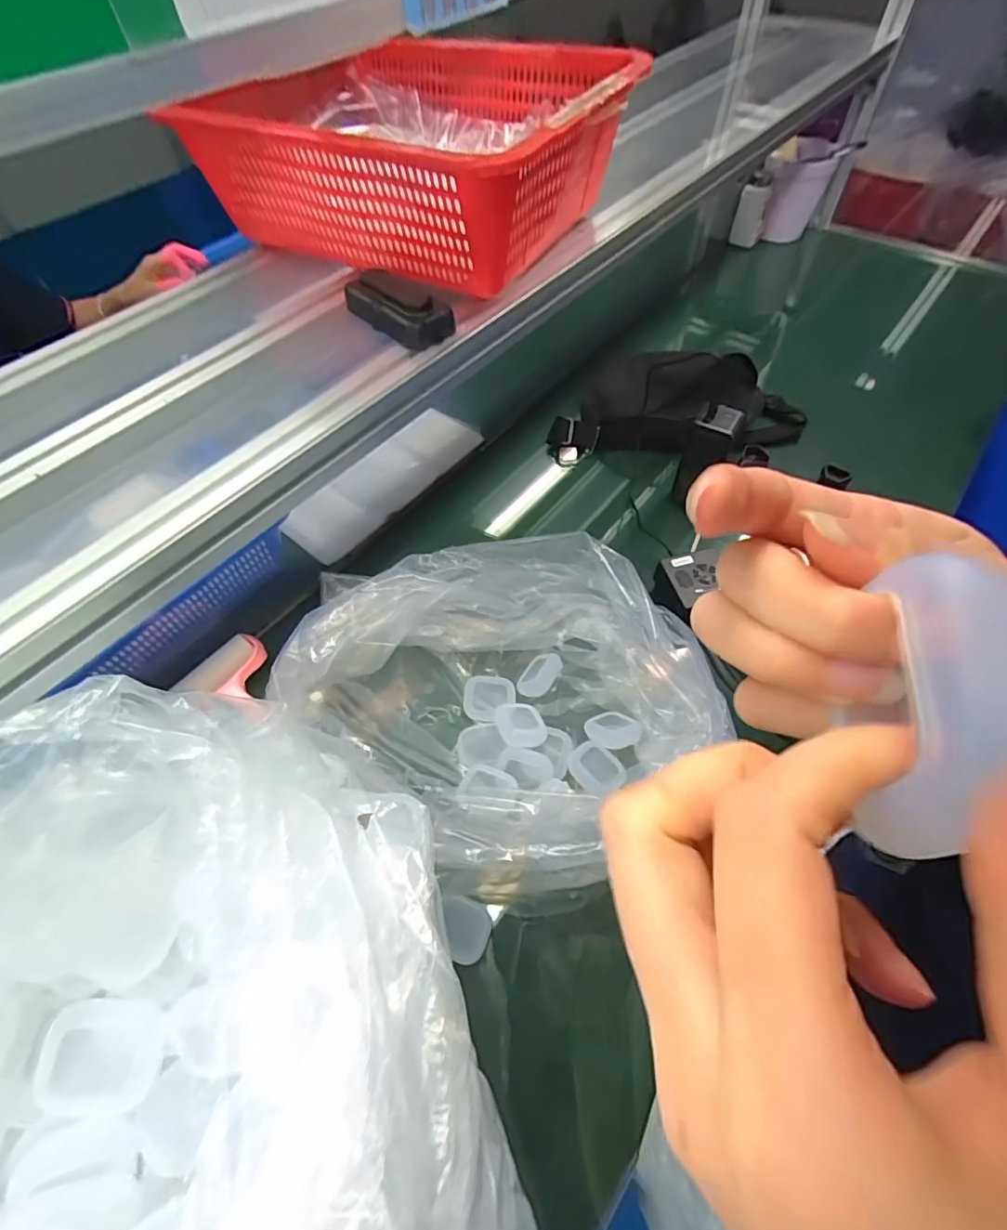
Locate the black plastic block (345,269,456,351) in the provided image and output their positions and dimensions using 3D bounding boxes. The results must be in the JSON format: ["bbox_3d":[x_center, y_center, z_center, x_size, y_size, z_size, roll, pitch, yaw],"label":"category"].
[{"bbox_3d":[-0.095,-0.269,0.474,0.104,0.027,0.043,33,63,21],"label":"black plastic block"}]

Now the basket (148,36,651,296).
[{"bbox_3d":[-0.079,-0.437,0.513,0.345,0.122,0.294,20,59,14],"label":"basket"}]

